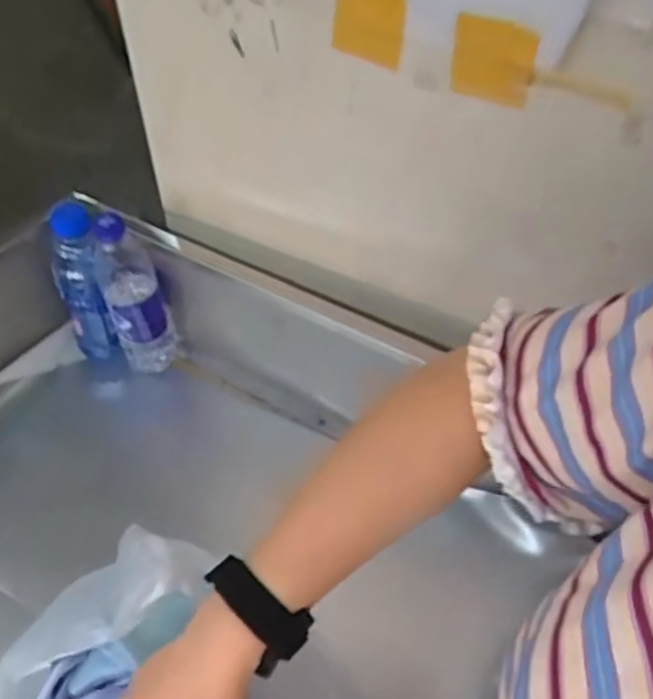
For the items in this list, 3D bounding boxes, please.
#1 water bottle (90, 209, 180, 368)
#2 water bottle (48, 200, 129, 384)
[{"bbox_3d":[-0.221,-0.057,0.818,0.071,0.228,0.062,-16,48,-14],"label":"water bottle"},{"bbox_3d":[-0.285,-0.059,0.826,0.056,0.219,0.066,-13,47,-12],"label":"water bottle"}]

